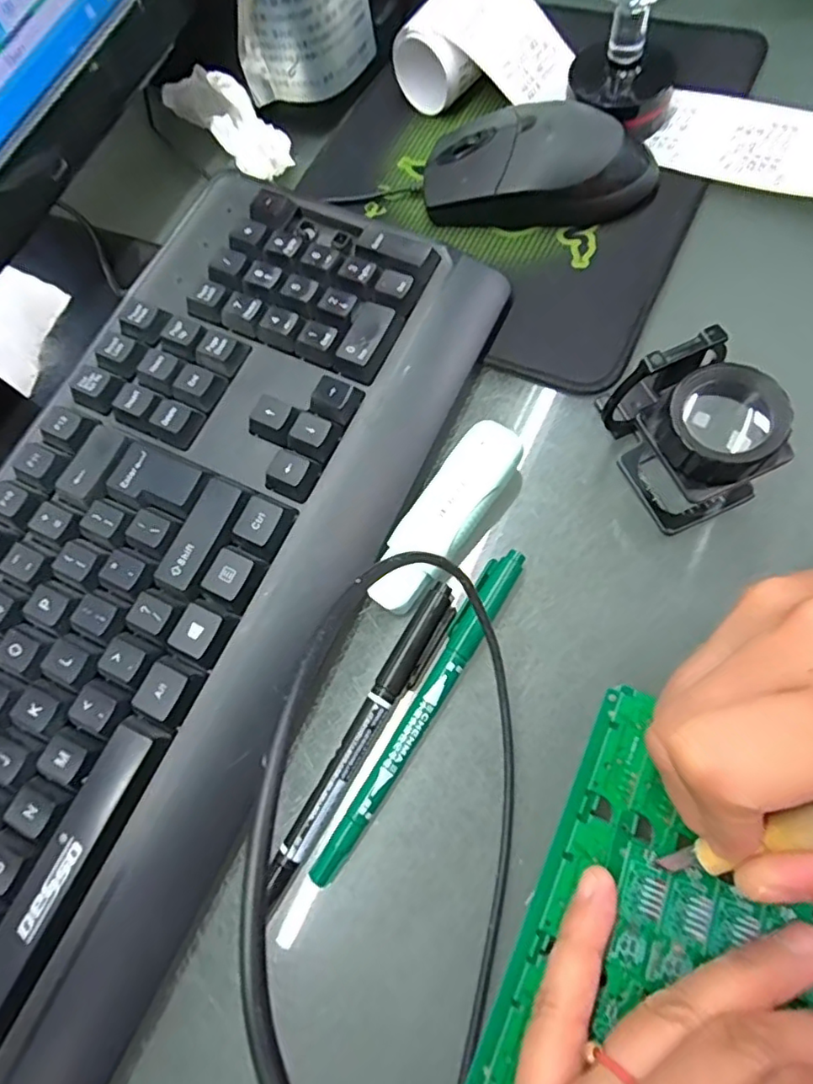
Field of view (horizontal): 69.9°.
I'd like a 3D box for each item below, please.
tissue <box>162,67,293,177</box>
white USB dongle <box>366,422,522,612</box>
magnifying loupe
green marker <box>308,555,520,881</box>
[{"bbox_3d":[-0.101,-0.245,0.335,0.027,0.032,0.093,-45,70,-8],"label":"tissue"},{"bbox_3d":[0.016,-0.011,0.238,0.024,0.017,0.085,35,76,13],"label":"white USB dongle"},{"bbox_3d":[0.107,-0.040,0.217,0.038,0.050,0.054,-23,73,-5],"label":"magnifying loupe"},{"bbox_3d":[0.007,0.062,0.218,0.012,0.009,0.137,29,75,11],"label":"green marker"}]

